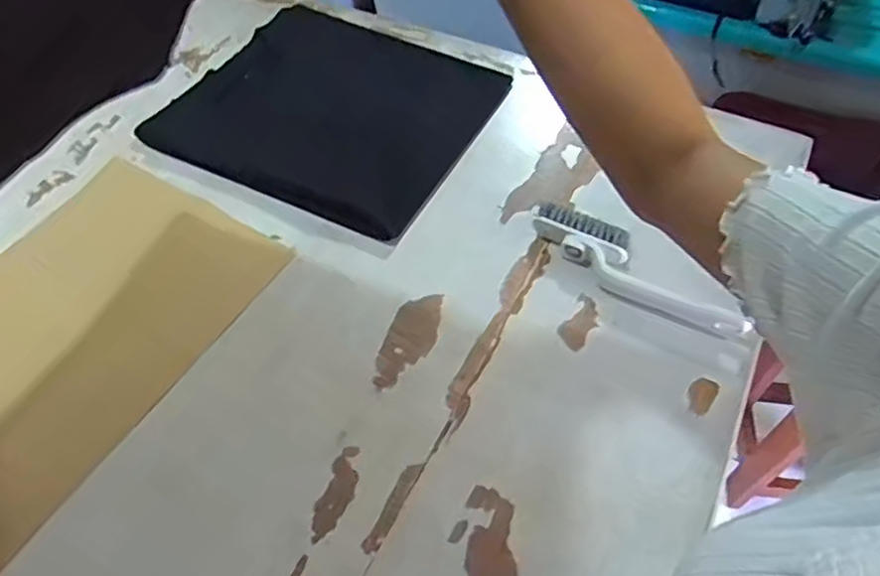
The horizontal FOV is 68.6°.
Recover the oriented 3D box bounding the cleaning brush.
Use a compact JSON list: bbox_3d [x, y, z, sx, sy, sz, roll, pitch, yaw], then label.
[{"bbox_3d":[0.177,-0.017,0.606,0.053,0.030,0.213,-35,60,-20],"label":"cleaning brush"}]

